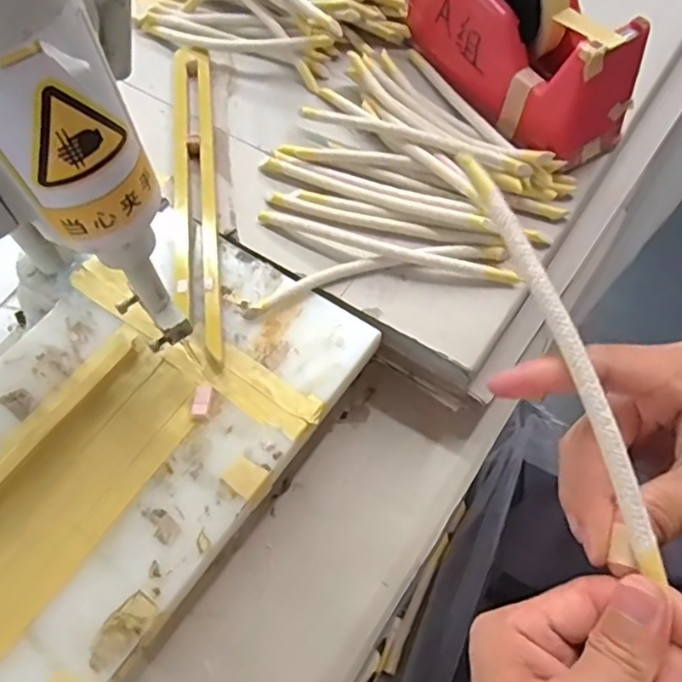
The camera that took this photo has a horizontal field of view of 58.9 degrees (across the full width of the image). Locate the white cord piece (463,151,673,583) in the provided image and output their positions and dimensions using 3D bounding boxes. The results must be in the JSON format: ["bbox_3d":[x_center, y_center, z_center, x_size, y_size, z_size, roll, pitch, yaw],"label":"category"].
[{"bbox_3d":[0.090,0.000,0.250,0.010,0.014,0.190,-17,74,-9],"label":"white cord piece"}]

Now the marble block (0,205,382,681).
[{"bbox_3d":[-0.139,0.053,0.375,0.198,0.014,0.293,32,67,16],"label":"marble block"}]

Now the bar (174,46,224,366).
[{"bbox_3d":[-0.113,-0.122,0.465,0.031,0.011,0.304,-7,62,-4],"label":"bar"}]

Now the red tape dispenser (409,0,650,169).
[{"bbox_3d":[0.130,-0.239,0.450,0.069,0.105,0.202,-31,66,-15],"label":"red tape dispenser"}]

